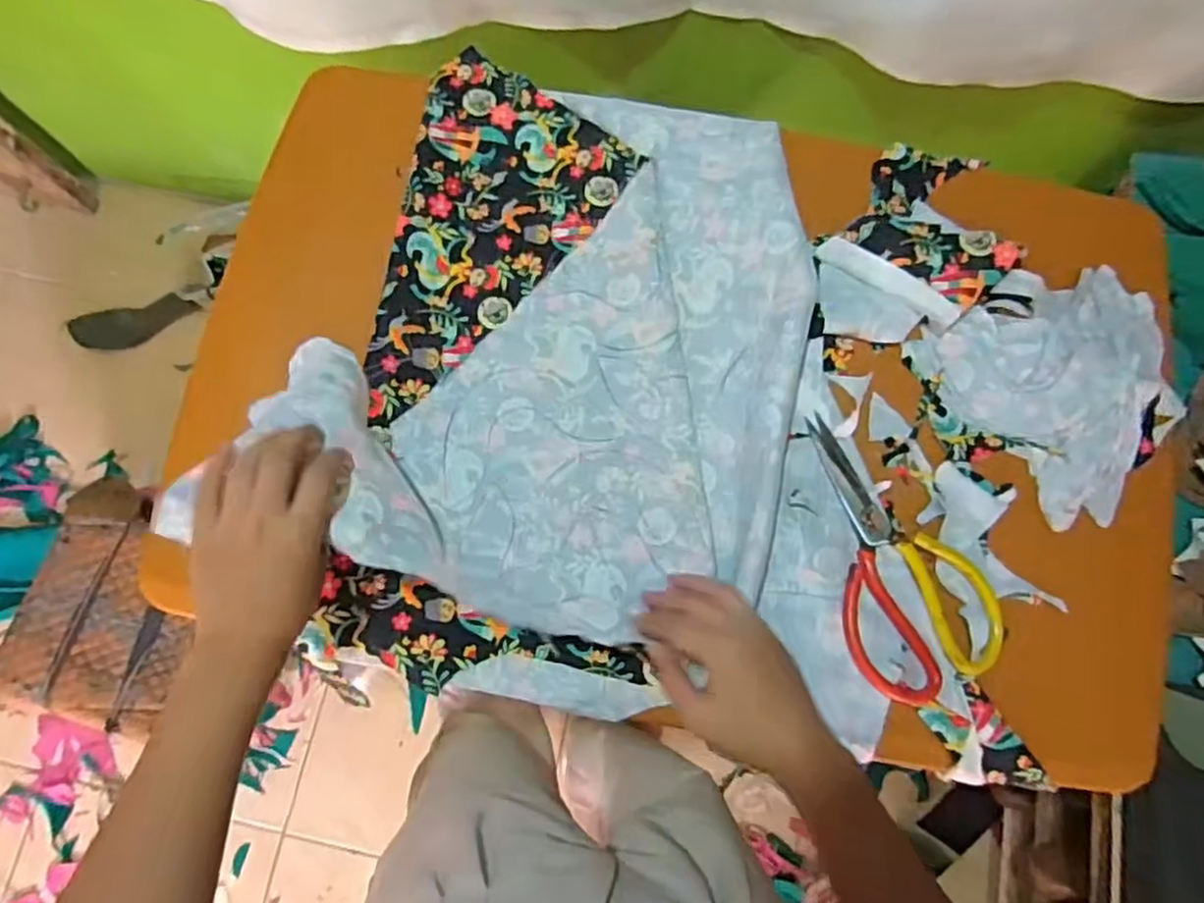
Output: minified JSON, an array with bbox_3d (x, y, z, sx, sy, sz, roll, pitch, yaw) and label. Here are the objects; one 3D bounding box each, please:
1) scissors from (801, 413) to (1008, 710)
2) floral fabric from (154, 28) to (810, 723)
[{"bbox_3d":[0.219,0.071,0.523,0.106,0.008,0.207,-9,78,-2],"label":"scissors"},{"bbox_3d":[-0.032,-0.069,0.519,0.350,0.082,0.479,20,79,4],"label":"floral fabric"}]

